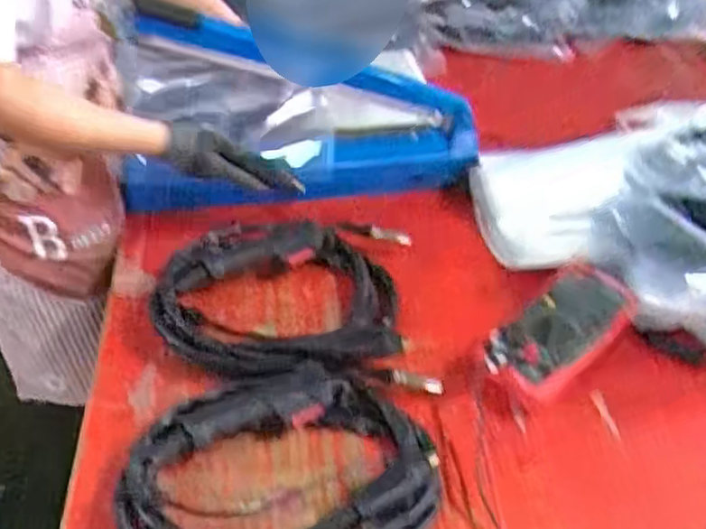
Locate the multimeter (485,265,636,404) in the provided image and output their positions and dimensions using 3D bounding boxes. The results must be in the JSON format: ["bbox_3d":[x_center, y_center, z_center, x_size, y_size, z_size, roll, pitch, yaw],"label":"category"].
[{"bbox_3d":[0.227,0.078,0.770,0.099,0.065,0.203,33,50,32],"label":"multimeter"}]

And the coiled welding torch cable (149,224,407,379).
[{"bbox_3d":[-0.085,0.036,0.834,0.309,0.039,0.253,-3,40,-4],"label":"coiled welding torch cable"}]

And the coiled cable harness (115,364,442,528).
[{"bbox_3d":[-0.065,0.193,0.654,0.296,0.046,0.225,-3,40,-4],"label":"coiled cable harness"}]

